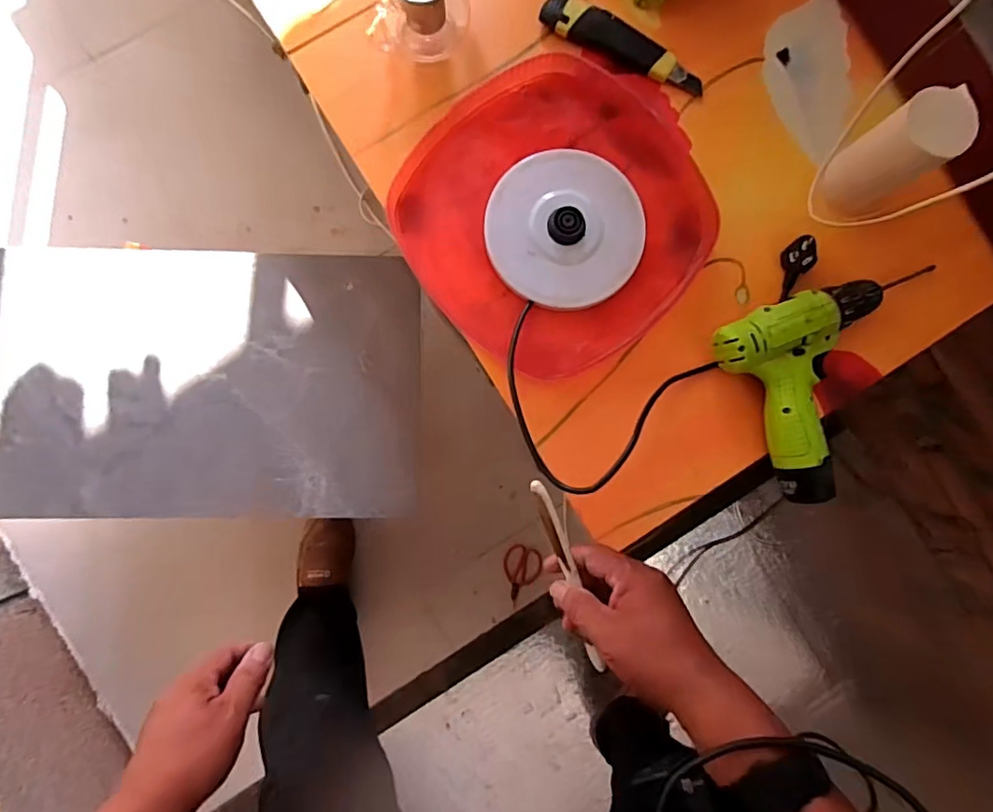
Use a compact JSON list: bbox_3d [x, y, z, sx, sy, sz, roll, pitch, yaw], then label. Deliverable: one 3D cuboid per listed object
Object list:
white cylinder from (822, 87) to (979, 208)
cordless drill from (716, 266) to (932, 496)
[{"bbox_3d":[0.361,-0.230,0.518,0.061,0.132,0.059,0,89,-3],"label":"white cylinder"},{"bbox_3d":[0.336,-0.024,0.553,0.188,0.052,0.185,-22,90,-3],"label":"cordless drill"}]

